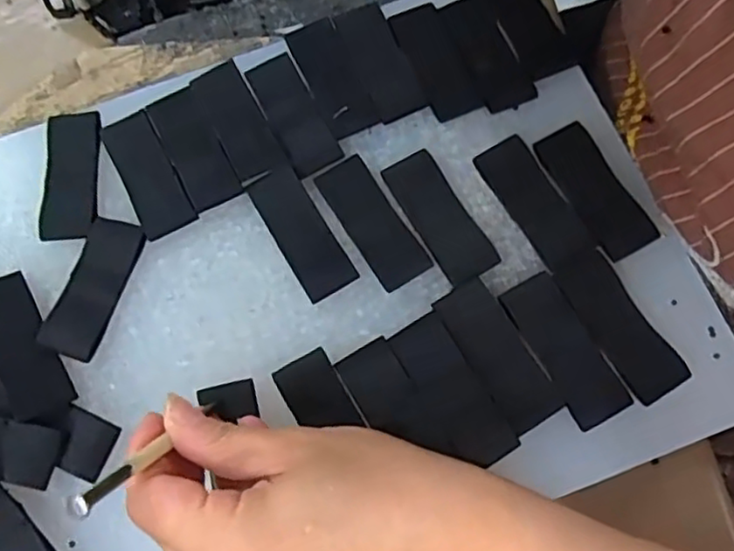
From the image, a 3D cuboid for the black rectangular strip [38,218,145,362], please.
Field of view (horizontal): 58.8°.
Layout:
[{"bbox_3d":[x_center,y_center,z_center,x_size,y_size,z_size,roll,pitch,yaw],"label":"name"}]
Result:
[{"bbox_3d":[-0.127,0.005,0.301,0.026,0.005,0.064,18,74,8],"label":"black rectangular strip"}]

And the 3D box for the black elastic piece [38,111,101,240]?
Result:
[{"bbox_3d":[-0.145,-0.050,0.319,0.027,0.004,0.067,-7,70,3],"label":"black elastic piece"}]

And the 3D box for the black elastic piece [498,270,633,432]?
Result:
[{"bbox_3d":[0.085,0.031,0.280,0.025,0.004,0.066,-27,73,-5],"label":"black elastic piece"}]

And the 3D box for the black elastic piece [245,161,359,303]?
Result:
[{"bbox_3d":[-0.031,-0.021,0.304,0.024,0.005,0.066,-30,74,-6],"label":"black elastic piece"}]

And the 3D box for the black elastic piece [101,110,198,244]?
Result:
[{"bbox_3d":[-0.107,-0.050,0.318,0.025,0.004,0.067,-29,70,-4],"label":"black elastic piece"}]

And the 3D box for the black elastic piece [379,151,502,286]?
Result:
[{"bbox_3d":[0.033,-0.028,0.303,0.025,0.004,0.066,-30,72,-5],"label":"black elastic piece"}]

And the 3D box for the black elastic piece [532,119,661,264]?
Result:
[{"bbox_3d":[0.106,-0.040,0.303,0.027,0.004,0.067,-29,72,-4],"label":"black elastic piece"}]

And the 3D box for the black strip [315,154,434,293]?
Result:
[{"bbox_3d":[0.003,-0.025,0.305,0.025,0.004,0.066,-31,74,-7],"label":"black strip"}]

